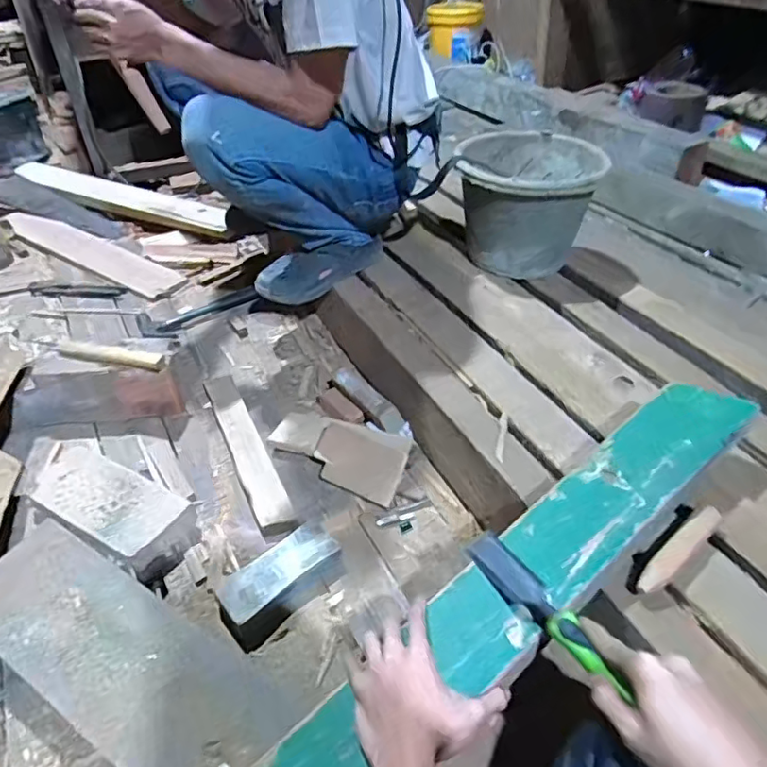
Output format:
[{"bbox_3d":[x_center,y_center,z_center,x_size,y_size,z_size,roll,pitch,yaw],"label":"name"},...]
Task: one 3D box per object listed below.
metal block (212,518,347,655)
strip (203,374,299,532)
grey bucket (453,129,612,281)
[{"bbox_3d":[-0.137,0.263,0.780,0.175,0.044,0.082,-34,51,-28],"label":"metal block"},{"bbox_3d":[-0.233,0.101,0.974,0.055,0.022,0.367,-21,46,-17],"label":"strip"},{"bbox_3d":[0.277,-0.362,1.155,0.286,0.201,0.293,8,44,13],"label":"grey bucket"}]

